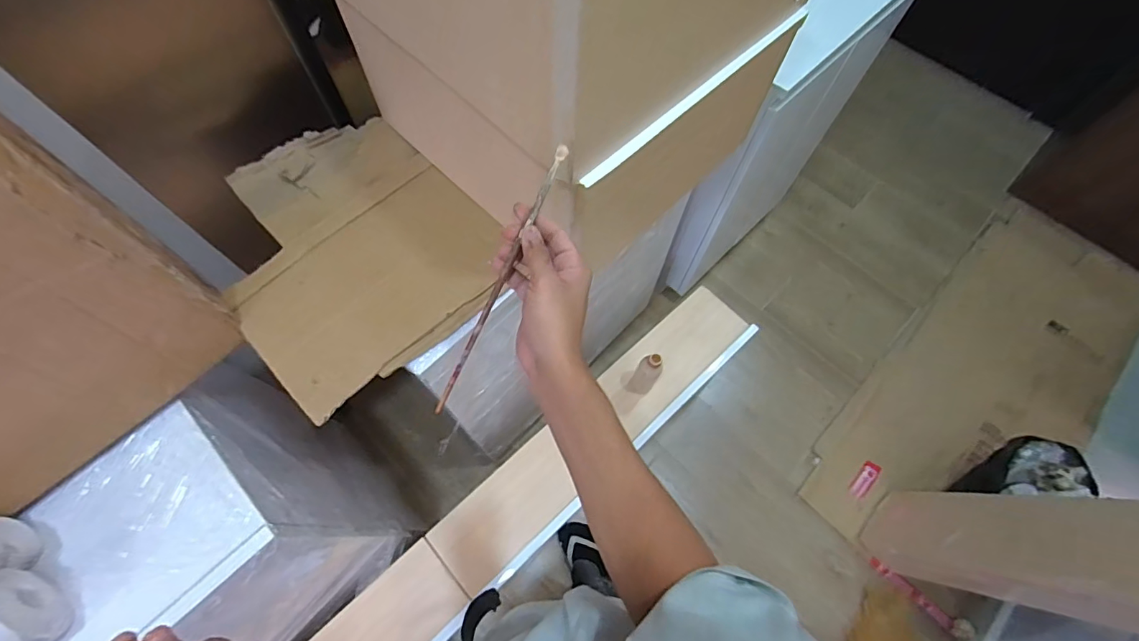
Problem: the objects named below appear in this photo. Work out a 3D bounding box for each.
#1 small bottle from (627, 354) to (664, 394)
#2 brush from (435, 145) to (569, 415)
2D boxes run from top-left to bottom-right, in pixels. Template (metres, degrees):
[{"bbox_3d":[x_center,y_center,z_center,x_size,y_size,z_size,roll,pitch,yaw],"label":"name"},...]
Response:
[{"bbox_3d":[0.179,0.128,1.111,0.058,0.169,0.060,1,67,-2],"label":"small bottle"},{"bbox_3d":[-0.071,-0.028,0.463,0.010,0.009,0.291,32,107,11],"label":"brush"}]

